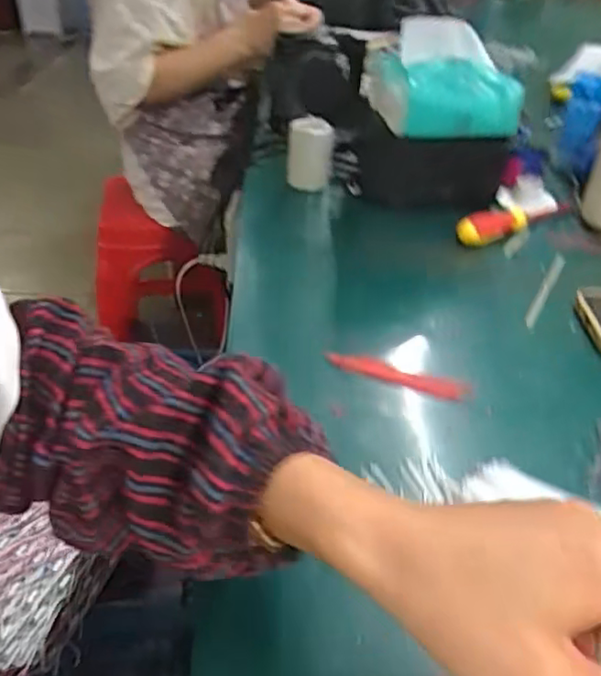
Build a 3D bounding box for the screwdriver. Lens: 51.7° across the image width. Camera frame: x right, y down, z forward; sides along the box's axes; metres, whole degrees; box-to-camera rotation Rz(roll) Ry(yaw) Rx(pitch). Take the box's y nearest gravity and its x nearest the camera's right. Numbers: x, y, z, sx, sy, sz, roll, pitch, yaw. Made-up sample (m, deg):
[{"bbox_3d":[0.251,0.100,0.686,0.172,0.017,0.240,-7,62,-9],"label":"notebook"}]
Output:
[{"bbox_3d":[0.214,-0.120,0.626,0.146,0.022,0.025,-21,42,-30],"label":"screwdriver"}]

